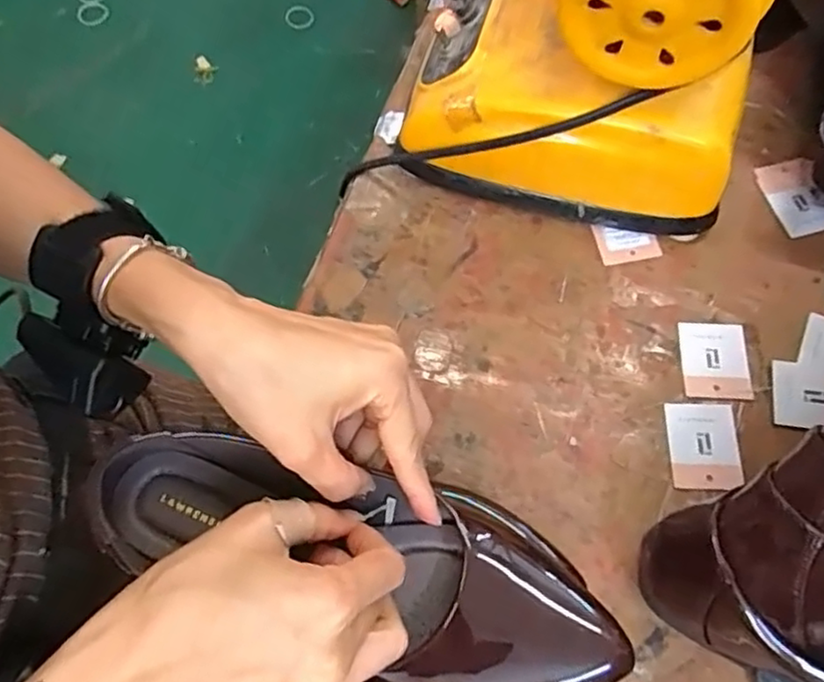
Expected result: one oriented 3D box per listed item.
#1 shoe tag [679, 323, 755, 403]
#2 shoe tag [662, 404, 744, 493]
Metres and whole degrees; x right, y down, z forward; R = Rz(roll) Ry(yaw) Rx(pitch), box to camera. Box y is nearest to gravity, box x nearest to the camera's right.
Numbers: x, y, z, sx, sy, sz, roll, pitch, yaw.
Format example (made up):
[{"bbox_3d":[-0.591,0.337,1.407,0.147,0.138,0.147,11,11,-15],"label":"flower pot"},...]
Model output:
[{"bbox_3d":[0.185,0.012,0.399,0.041,0.004,0.048,2,67,3],"label":"shoe tag"},{"bbox_3d":[0.169,0.061,0.380,0.040,0.004,0.049,0,67,3],"label":"shoe tag"}]

